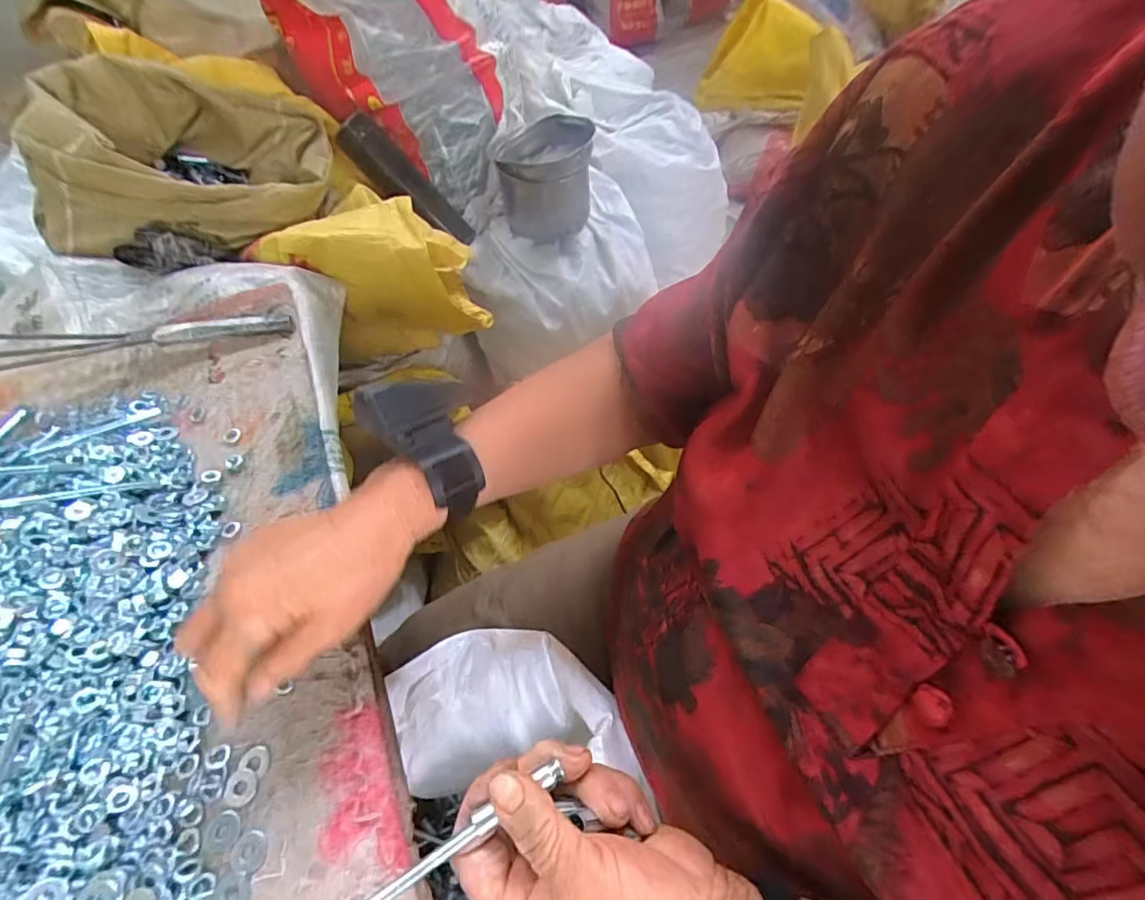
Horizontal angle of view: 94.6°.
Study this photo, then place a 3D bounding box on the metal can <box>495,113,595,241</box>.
[{"bbox_3d":[-0.038,-0.417,0.825,0.144,0.132,0.121,-9,56,-3],"label":"metal can"}]

